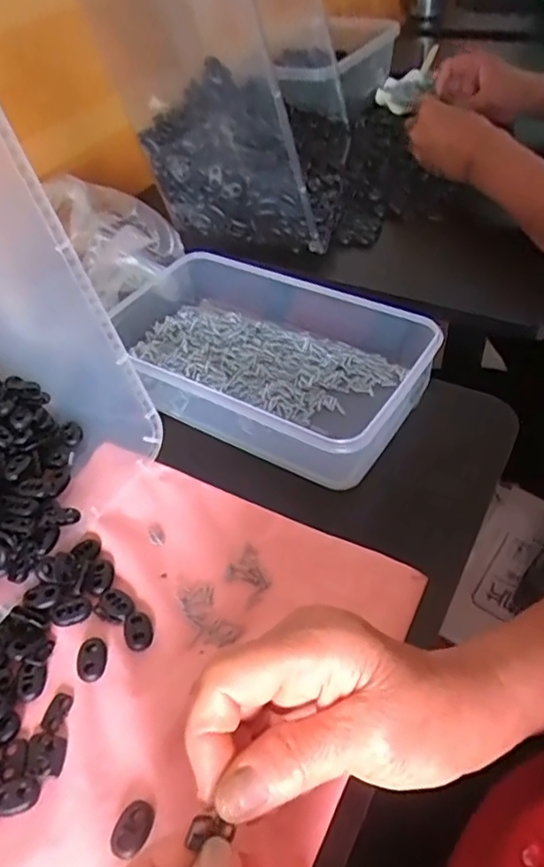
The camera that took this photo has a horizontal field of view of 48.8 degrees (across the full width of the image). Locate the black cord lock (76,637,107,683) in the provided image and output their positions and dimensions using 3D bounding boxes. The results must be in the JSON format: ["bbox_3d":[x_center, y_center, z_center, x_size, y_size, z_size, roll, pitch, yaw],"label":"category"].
[{"bbox_3d":[-0.094,0.117,0.313,0.015,0.005,0.023,-6,46,-1],"label":"black cord lock"}]

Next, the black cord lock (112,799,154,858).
[{"bbox_3d":[-0.061,0.173,0.263,0.015,0.006,0.021,17,50,20],"label":"black cord lock"}]

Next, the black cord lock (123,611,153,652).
[{"bbox_3d":[-0.073,0.105,0.323,0.014,0.004,0.023,-18,48,-12],"label":"black cord lock"}]

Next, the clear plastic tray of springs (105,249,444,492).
[{"bbox_3d":[-0.016,-0.059,0.443,0.245,0.049,0.147,23,53,25],"label":"clear plastic tray of springs"}]

